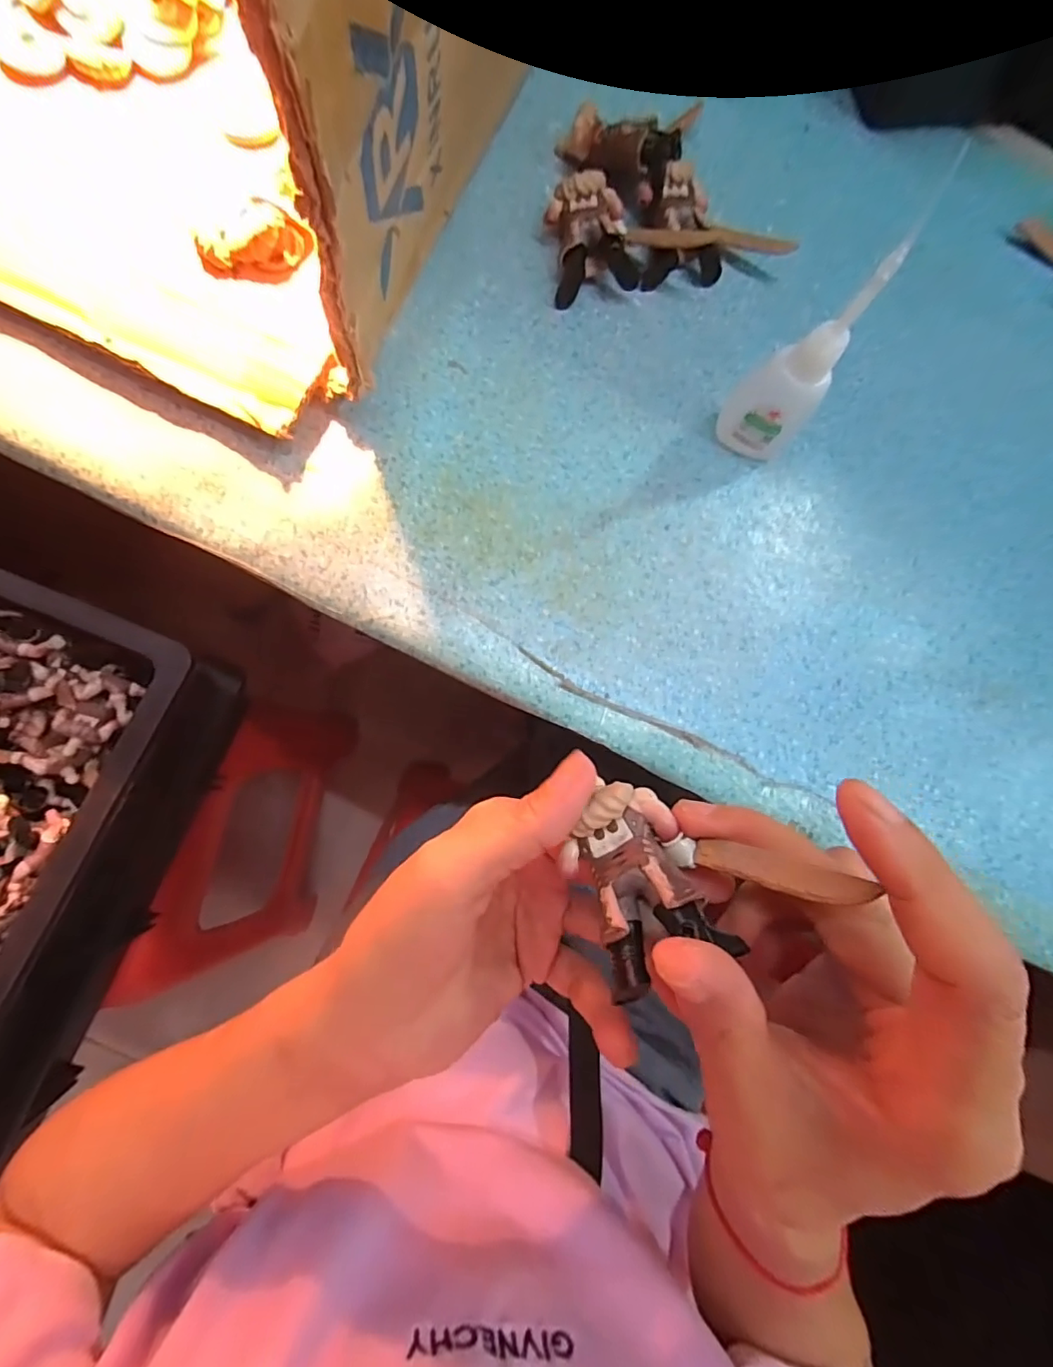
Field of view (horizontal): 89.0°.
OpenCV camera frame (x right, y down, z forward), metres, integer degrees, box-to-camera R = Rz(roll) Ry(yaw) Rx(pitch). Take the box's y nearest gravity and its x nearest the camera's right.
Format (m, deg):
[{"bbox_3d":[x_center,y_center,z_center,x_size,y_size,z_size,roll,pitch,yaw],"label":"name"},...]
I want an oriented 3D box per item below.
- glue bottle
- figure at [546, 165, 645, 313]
[{"bbox_3d":[0.117,-0.130,0.211,0.032,0.107,0.033,-42,89,-10],"label":"glue bottle"},{"bbox_3d":[0.030,-0.210,0.254,0.037,0.022,0.050,-10,84,-8],"label":"figure"}]

